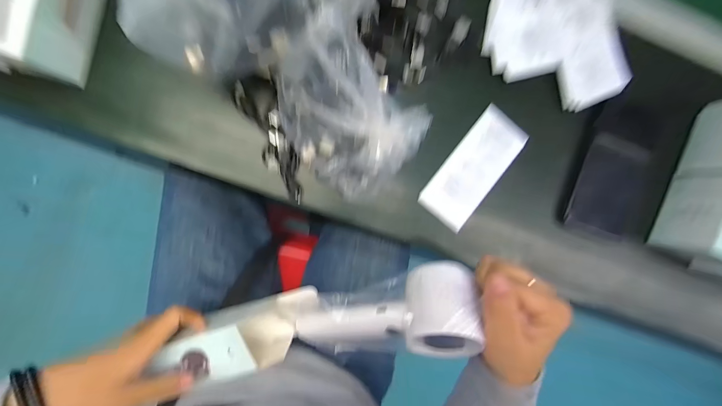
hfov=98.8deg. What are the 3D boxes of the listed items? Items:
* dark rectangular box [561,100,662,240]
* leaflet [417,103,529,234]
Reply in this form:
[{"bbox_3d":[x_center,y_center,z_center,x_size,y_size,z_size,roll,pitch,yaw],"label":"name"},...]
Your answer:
[{"bbox_3d":[0.275,-0.039,0.334,0.082,0.019,0.148,16,86,-7],"label":"dark rectangular box"},{"bbox_3d":[0.119,-0.036,0.324,0.056,0.010,0.129,38,84,-5],"label":"leaflet"}]

